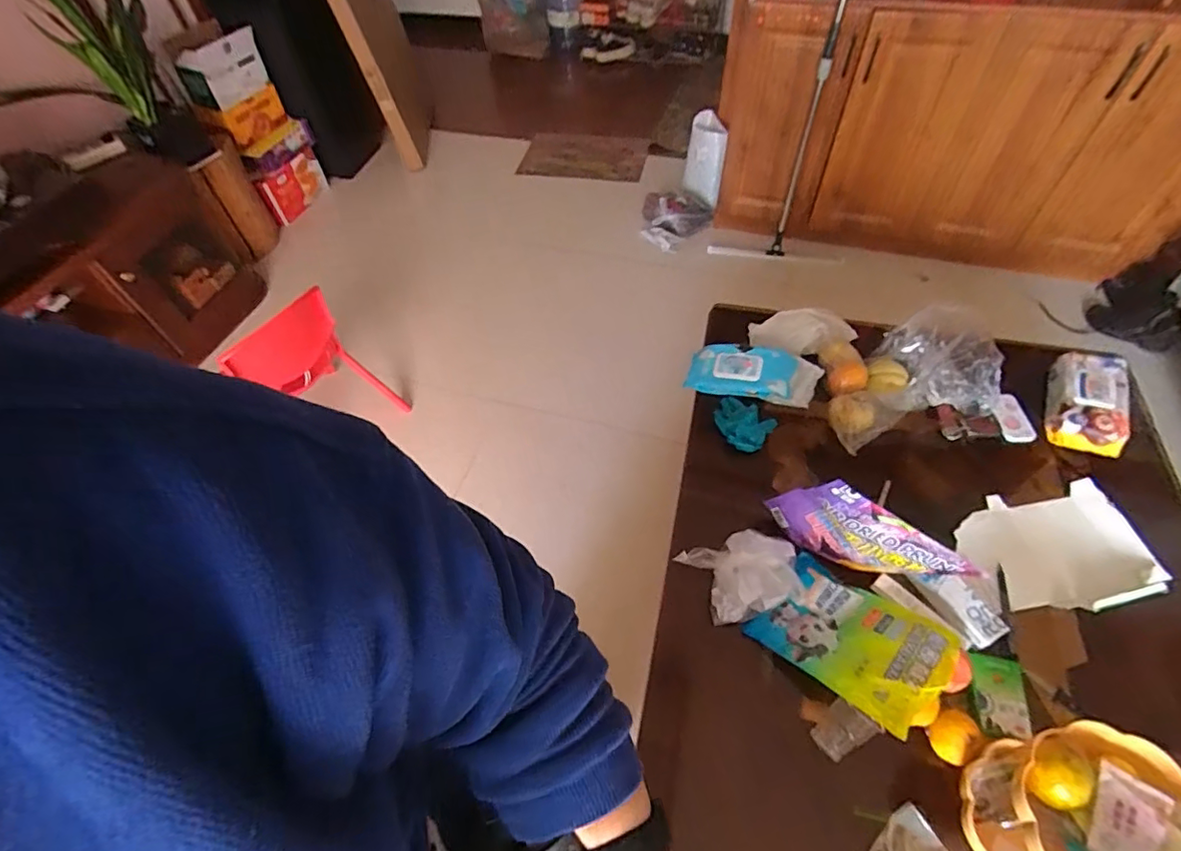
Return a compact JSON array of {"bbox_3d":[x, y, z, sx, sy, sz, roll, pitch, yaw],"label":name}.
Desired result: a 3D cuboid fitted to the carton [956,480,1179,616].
[{"bbox_3d":[0.822,0.218,0.966,0.284,0.053,0.224,-10,54,-4],"label":"carton"}]

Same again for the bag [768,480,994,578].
[{"bbox_3d":[0.448,0.185,0.899,0.262,0.241,0.058,32,62,2],"label":"bag"}]

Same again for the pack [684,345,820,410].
[{"bbox_3d":[0.361,-0.118,1.209,0.277,0.075,0.126,13,56,13],"label":"pack"}]

